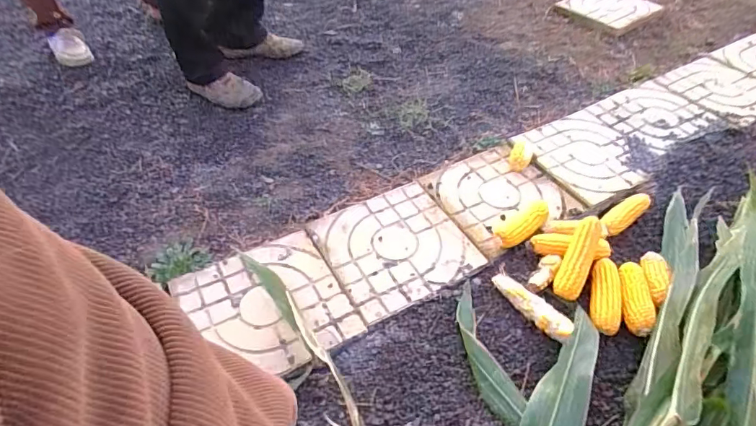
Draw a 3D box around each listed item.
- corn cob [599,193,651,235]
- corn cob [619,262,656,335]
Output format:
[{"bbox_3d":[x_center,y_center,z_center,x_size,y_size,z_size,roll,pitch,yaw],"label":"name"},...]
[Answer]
[{"bbox_3d":[0.540,0.007,1.026,0.159,0.041,0.049,-30,54,-24],"label":"corn cob"},{"bbox_3d":[0.479,0.159,0.872,0.054,0.037,0.146,8,48,7],"label":"corn cob"}]

